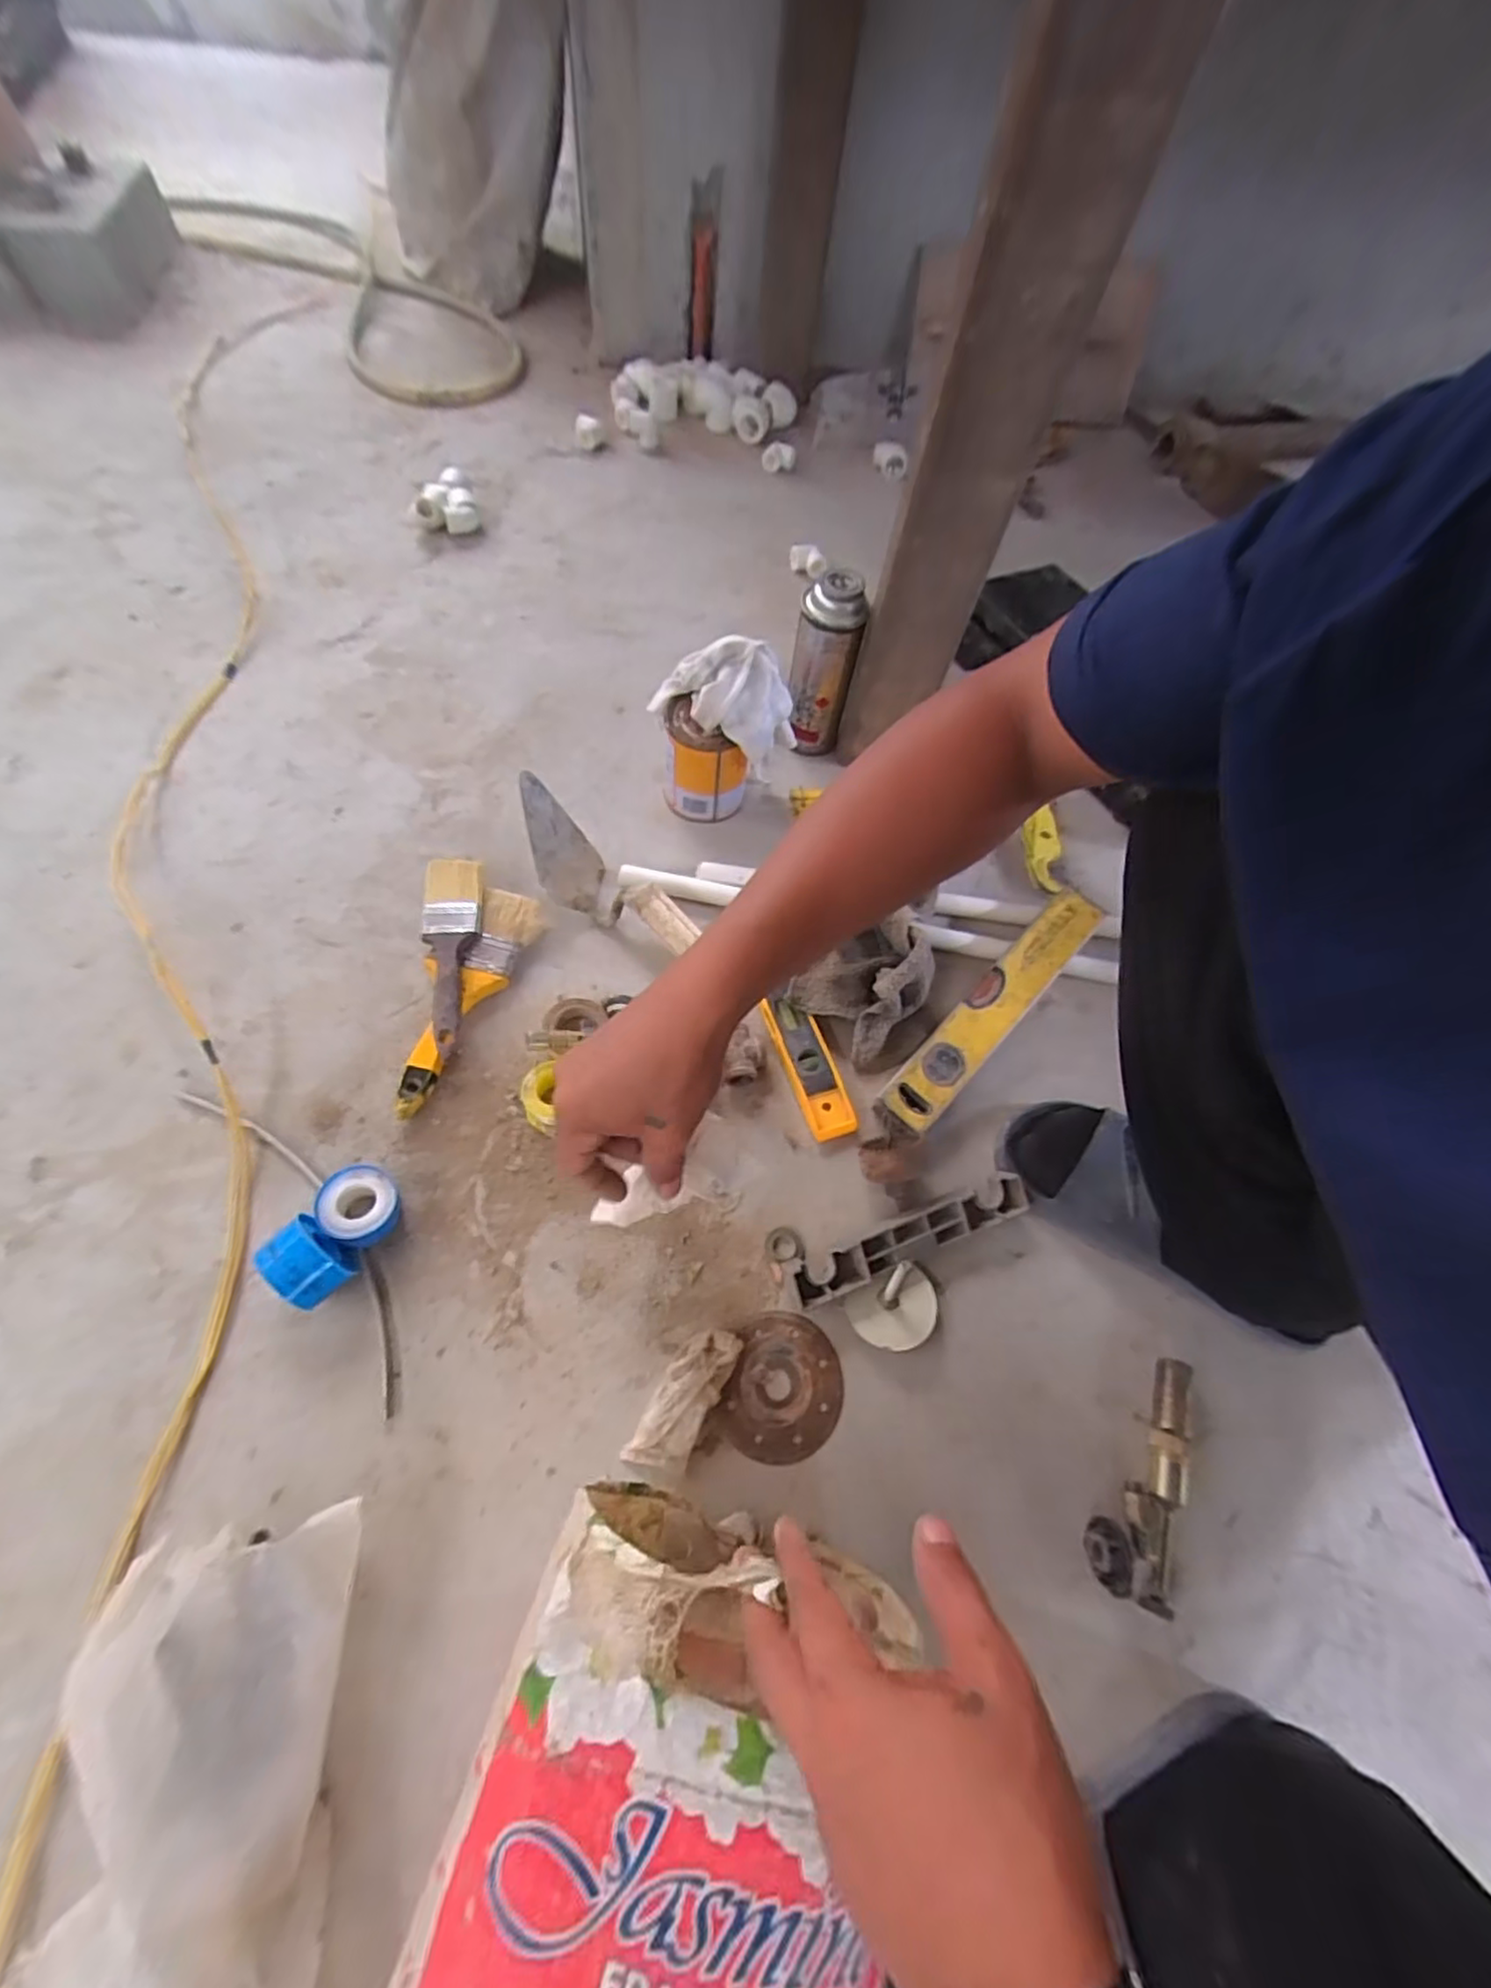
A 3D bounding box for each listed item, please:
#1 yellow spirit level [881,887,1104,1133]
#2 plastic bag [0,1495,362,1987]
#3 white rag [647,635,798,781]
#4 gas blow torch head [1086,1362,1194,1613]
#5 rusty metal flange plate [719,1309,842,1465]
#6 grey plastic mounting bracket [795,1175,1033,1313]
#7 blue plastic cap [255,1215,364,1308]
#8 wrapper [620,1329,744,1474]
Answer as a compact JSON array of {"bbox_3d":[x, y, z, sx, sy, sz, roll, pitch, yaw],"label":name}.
[{"bbox_3d":[0.225,0.009,0.623,0.050,0.030,0.281,40,66,15],"label":"yellow spirit level"},{"bbox_3d":[-0.280,0.401,0.338,0.140,0.081,0.232,-2,63,-7],"label":"plastic bag"},{"bbox_3d":[-0.026,-0.276,0.643,0.139,0.089,0.062,24,63,7],"label":"white rag"},{"bbox_3d":[0.274,0.324,0.473,0.061,0.028,0.148,25,63,7],"label":"gas blow torch head"},{"bbox_3d":[0.028,0.273,0.484,0.077,0.007,0.088,16,62,3],"label":"rusty metal flange plate"},{"bbox_3d":[0.128,0.182,0.520,0.194,0.029,0.032,-20,66,-15],"label":"grey plastic mounting bracket"},{"bbox_3d":[-0.292,0.184,0.473,0.052,0.056,0.041,34,64,12],"label":"blue plastic cap"},{"bbox_3d":[-0.039,0.273,0.471,0.037,0.015,0.095,30,64,10],"label":"wrapper"}]

